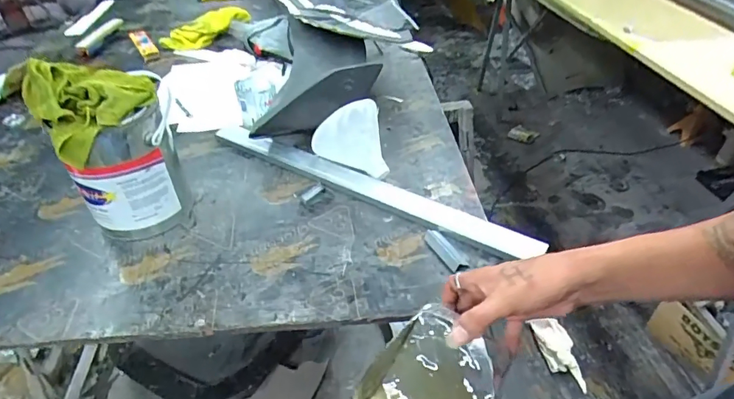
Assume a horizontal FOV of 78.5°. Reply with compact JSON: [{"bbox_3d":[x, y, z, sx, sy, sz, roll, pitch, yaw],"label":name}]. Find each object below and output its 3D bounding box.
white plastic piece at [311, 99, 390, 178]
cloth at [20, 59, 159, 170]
[{"bbox_3d":[-0.032,-0.116,0.858,0.145,0.147,0.060,-3,40,-2],"label":"white plastic piece"},{"bbox_3d":[-0.420,-0.157,0.692,0.160,0.108,0.174,-30,46,-31],"label":"cloth"}]

